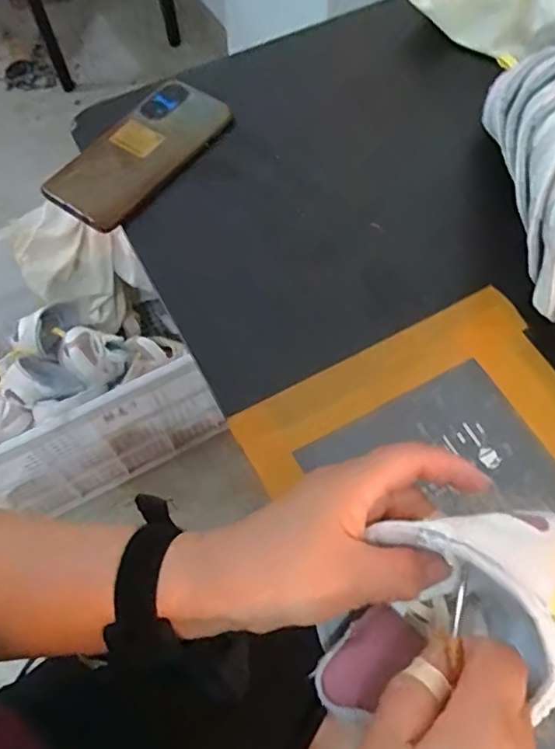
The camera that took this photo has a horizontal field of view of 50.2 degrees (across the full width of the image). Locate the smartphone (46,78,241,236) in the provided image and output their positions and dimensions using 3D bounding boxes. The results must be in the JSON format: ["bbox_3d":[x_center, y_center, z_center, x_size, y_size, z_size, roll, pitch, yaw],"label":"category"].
[{"bbox_3d":[-0.116,-0.187,0.499,0.074,0.015,0.162,39,73,8],"label":"smartphone"}]

